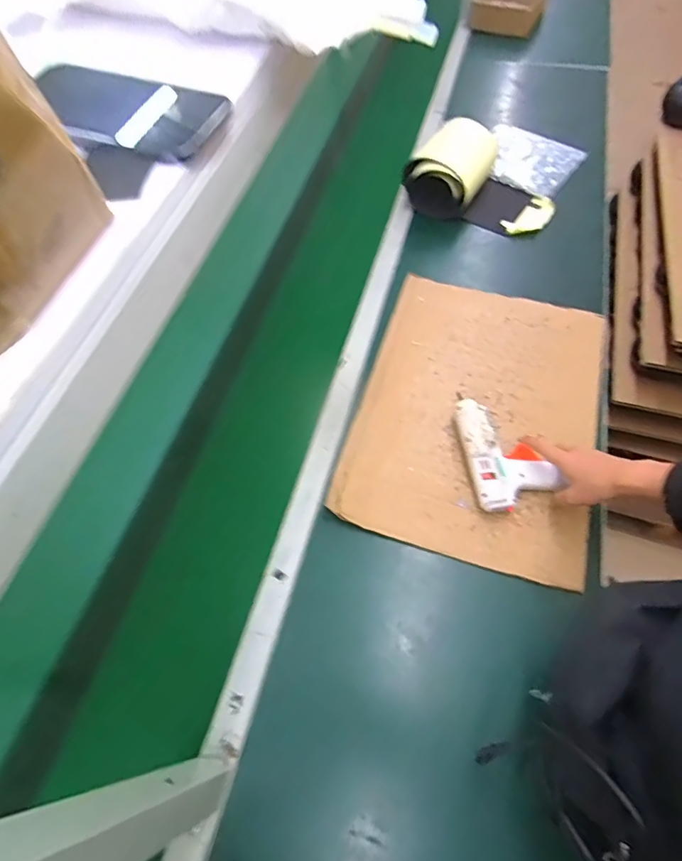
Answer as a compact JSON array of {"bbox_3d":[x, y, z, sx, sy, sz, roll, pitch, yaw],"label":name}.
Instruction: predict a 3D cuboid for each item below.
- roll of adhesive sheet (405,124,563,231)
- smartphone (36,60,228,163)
[{"bbox_3d":[0.234,-0.551,1.012,0.158,0.112,0.173,28,65,17],"label":"roll of adhesive sheet"},{"bbox_3d":[-0.146,-0.211,0.311,0.139,0.007,0.071,18,62,13],"label":"smartphone"}]

